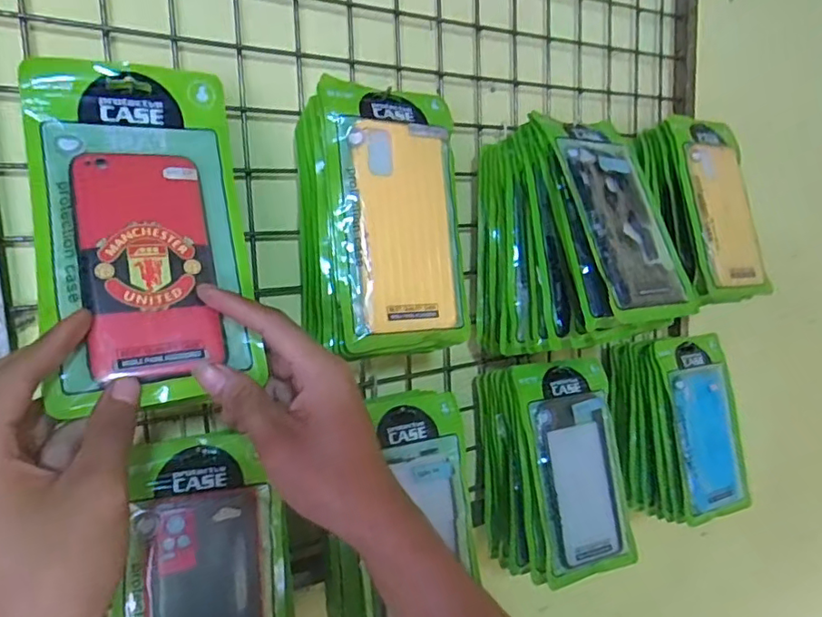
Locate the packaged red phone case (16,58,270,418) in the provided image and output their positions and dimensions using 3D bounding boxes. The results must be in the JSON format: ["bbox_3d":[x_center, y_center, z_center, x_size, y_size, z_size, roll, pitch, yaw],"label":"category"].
[{"bbox_3d":[-0.157,-0.051,0.337,0.112,0.209,0.010,-6,-15,-28],"label":"packaged red phone case"}]

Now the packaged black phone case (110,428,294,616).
[{"bbox_3d":[-0.144,0.199,0.397,0.117,0.211,0.020,-3,-9,-23],"label":"packaged black phone case"}]

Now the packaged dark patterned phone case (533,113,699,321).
[{"bbox_3d":[0.191,-0.087,0.512,0.112,0.199,0.017,-7,-19,-34],"label":"packaged dark patterned phone case"}]

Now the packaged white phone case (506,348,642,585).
[{"bbox_3d":[0.169,0.157,0.571,0.107,0.210,0.011,-5,-8,-24],"label":"packaged white phone case"}]

